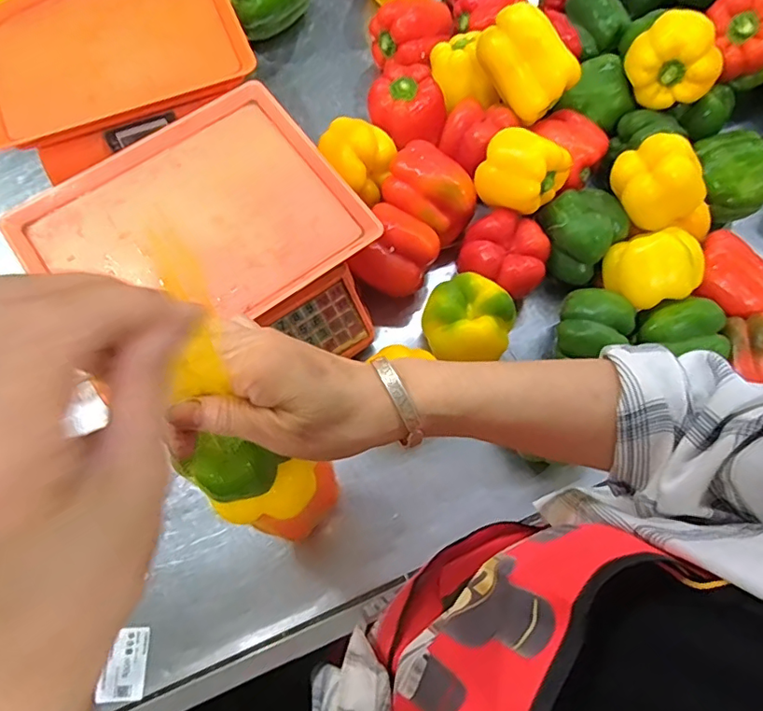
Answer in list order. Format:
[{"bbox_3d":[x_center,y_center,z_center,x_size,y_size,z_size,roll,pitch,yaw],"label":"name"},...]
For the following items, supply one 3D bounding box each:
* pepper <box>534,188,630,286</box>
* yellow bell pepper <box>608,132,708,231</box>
[{"bbox_3d":[0.225,-0.139,0.594,0.080,0.065,0.083,0,72,-1],"label":"pepper"},{"bbox_3d":[0.290,-0.186,0.557,0.077,0.066,0.090,-32,75,-11],"label":"yellow bell pepper"}]

